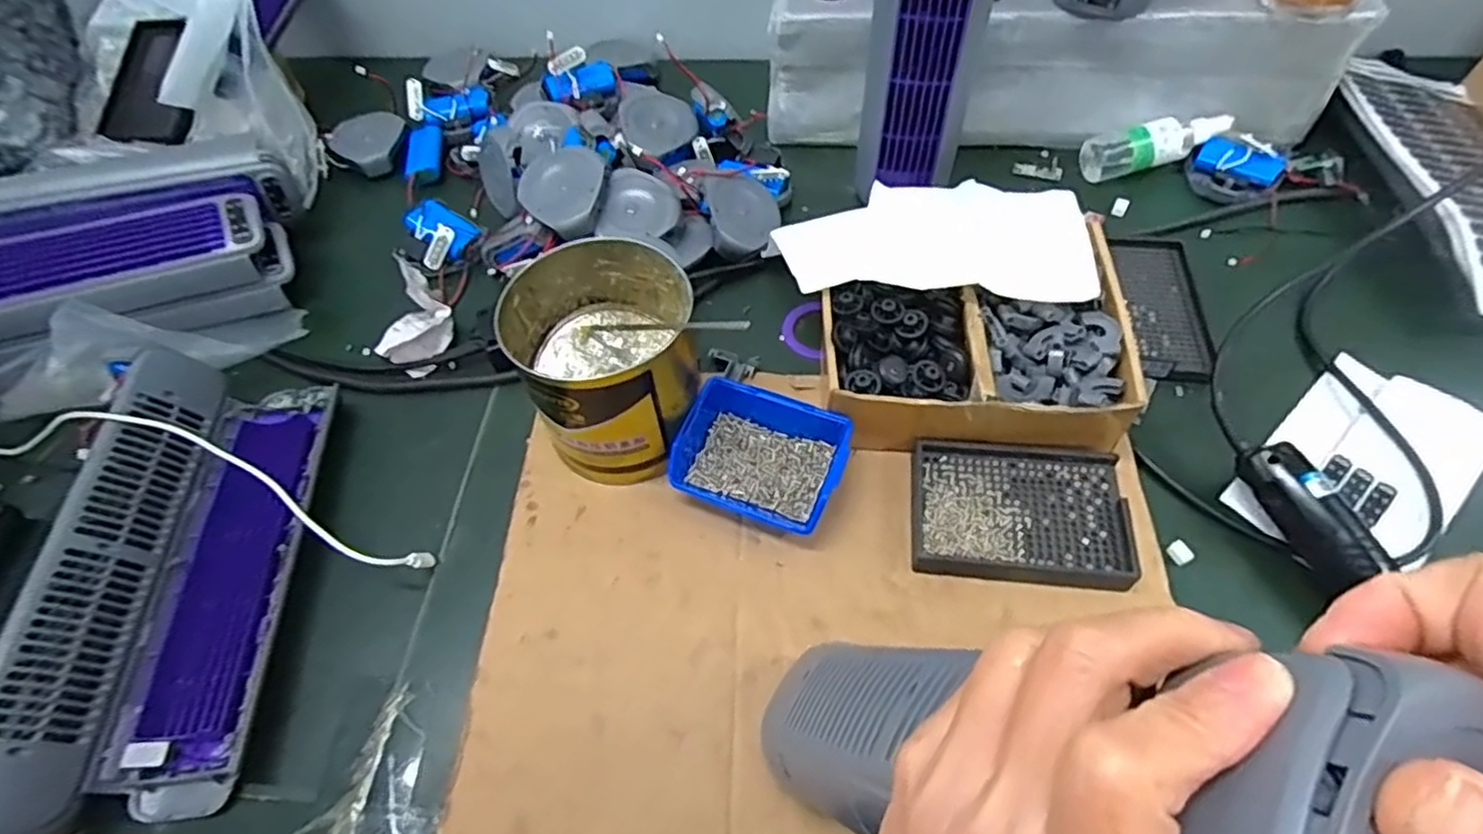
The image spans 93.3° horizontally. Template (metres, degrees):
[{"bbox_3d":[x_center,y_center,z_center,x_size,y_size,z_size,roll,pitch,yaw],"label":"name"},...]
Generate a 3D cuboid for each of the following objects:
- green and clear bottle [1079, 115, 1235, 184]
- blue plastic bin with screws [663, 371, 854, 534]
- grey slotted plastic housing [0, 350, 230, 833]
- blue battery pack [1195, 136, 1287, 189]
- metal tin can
[{"bbox_3d":[0.383,-0.253,0.643,0.129,0.033,0.037,-14,57,8],"label":"green and clear bottle"},{"bbox_3d":[0.014,0.027,0.488,0.111,0.050,0.085,19,60,14],"label":"blue plastic bin with screws"},{"bbox_3d":[-0.411,0.093,0.447,0.040,0.068,0.300,-21,53,25],"label":"grey slotted plastic housing"},{"bbox_3d":[0.460,-0.233,0.647,0.071,0.016,0.042,33,64,21],"label":"blue battery pack"},{"bbox_3d":[-0.091,-0.036,0.487,0.115,0.118,0.123,-15,58,-8],"label":"metal tin can"}]

